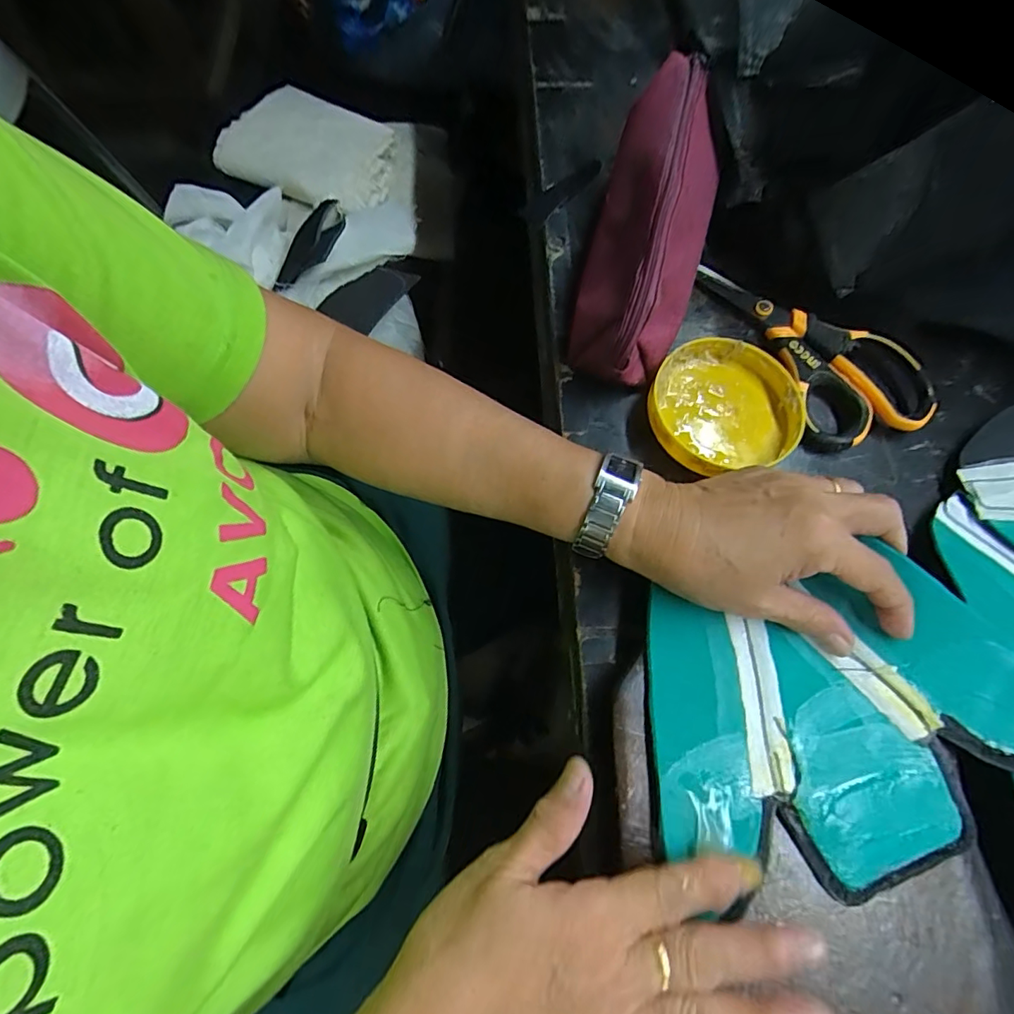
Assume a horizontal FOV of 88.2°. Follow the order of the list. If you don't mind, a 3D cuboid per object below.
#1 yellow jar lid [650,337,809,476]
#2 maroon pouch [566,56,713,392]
[{"bbox_3d":[0.137,-0.065,0.331,0.092,0.017,0.085,0,72,0],"label":"yellow jar lid"},{"bbox_3d":[0.087,-0.169,0.320,0.068,0.075,0.181,13,95,4],"label":"maroon pouch"}]

